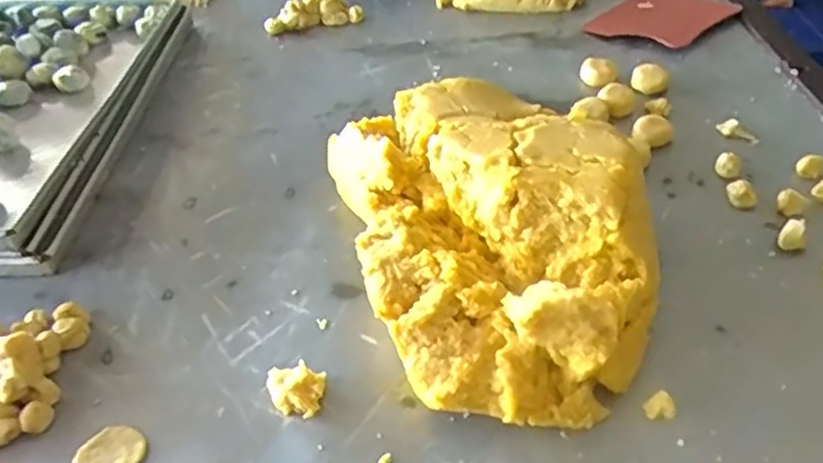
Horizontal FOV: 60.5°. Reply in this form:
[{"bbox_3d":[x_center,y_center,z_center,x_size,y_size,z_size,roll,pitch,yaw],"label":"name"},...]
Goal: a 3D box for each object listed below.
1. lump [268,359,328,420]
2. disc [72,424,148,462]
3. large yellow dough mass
[{"bbox_3d":[-0.087,0.118,0.528,0.043,0.022,0.036,8,44,14],"label":"lump"},{"bbox_3d":[-0.216,0.159,0.504,0.044,0.006,0.047,-3,42,3],"label":"disc"},{"bbox_3d":[0.060,-0.017,0.584,0.217,0.113,0.348,-13,43,-8],"label":"large yellow dough mass"}]

